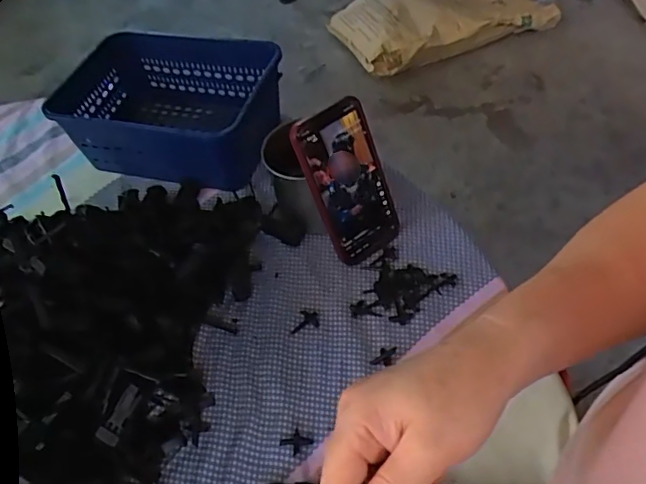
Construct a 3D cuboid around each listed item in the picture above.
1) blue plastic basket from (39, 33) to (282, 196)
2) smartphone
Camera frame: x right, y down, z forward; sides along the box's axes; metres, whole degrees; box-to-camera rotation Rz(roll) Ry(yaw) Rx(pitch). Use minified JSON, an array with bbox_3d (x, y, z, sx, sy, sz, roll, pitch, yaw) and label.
[{"bbox_3d":[-0.184,-0.162,0.697,0.273,0.115,0.174,13,55,16],"label":"blue plastic basket"},{"bbox_3d":[0.027,-0.058,0.553,0.079,0.157,0.014,-35,31,-20],"label":"smartphone"}]

